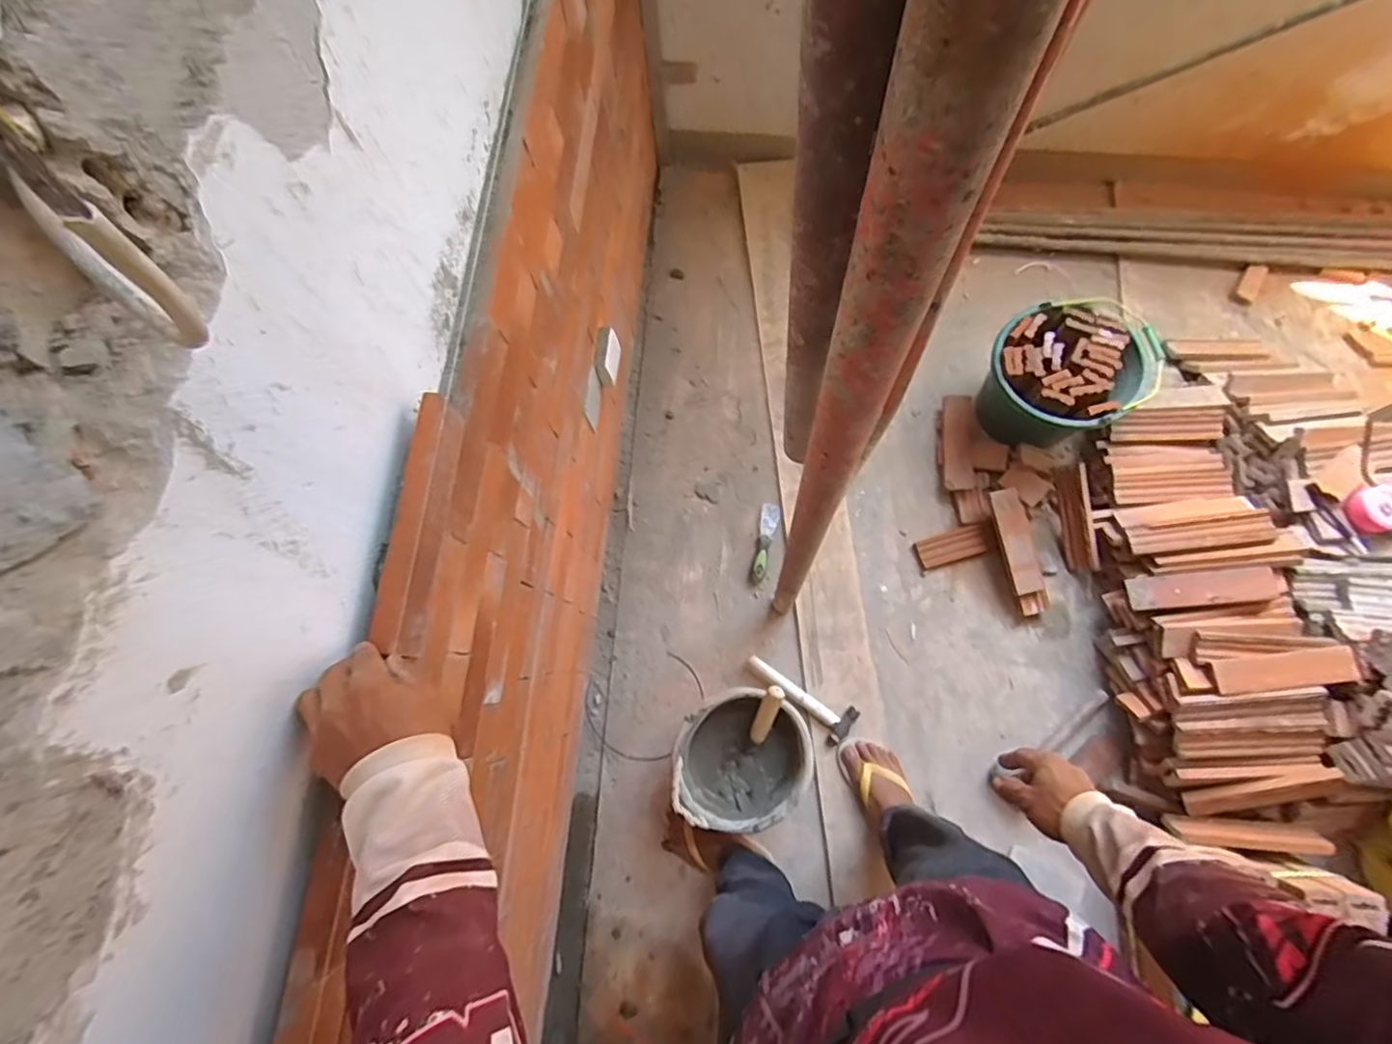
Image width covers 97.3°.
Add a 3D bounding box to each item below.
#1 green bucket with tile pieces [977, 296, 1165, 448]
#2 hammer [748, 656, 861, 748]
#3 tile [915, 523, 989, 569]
[{"bbox_3d":[0.798,-0.311,1.351,0.339,0.223,0.274,-20,76,-4],"label":"green bucket with tile pieces"},{"bbox_3d":[0.219,0.365,1.294,0.246,0.033,0.087,35,79,9],"label":"hammer"},{"bbox_3d":[0.576,0.055,1.377,0.148,0.016,0.066,-17,76,-3],"label":"tile"}]

